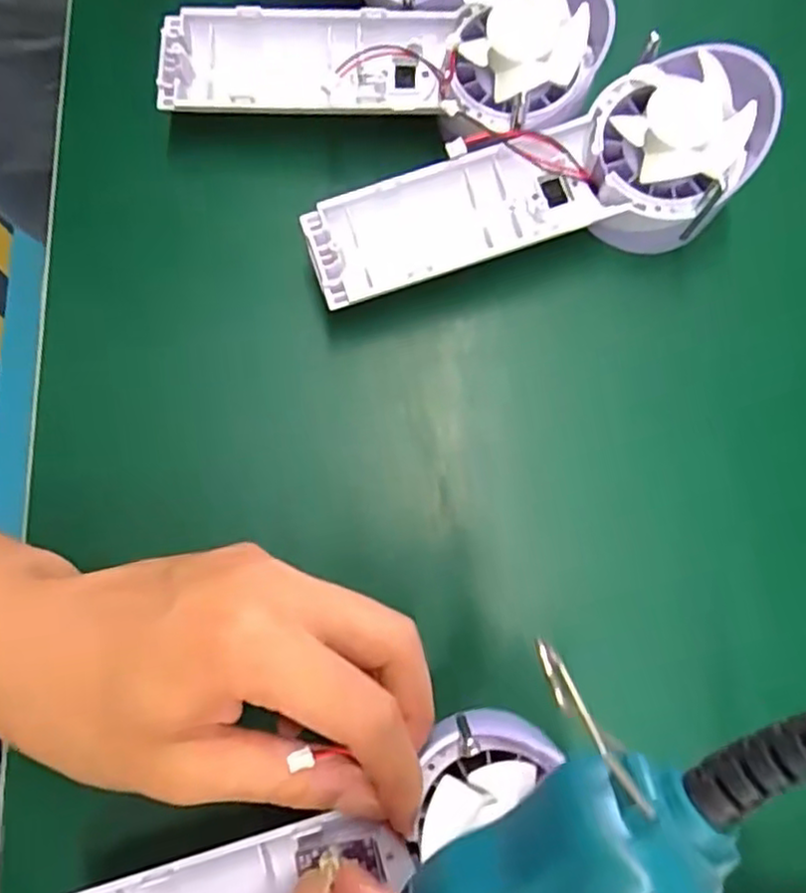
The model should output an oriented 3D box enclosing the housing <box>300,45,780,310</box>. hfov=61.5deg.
[{"bbox_3d":[0.048,-0.103,0.263,0.176,0.039,0.065,-13,79,-1],"label":"housing"}]

